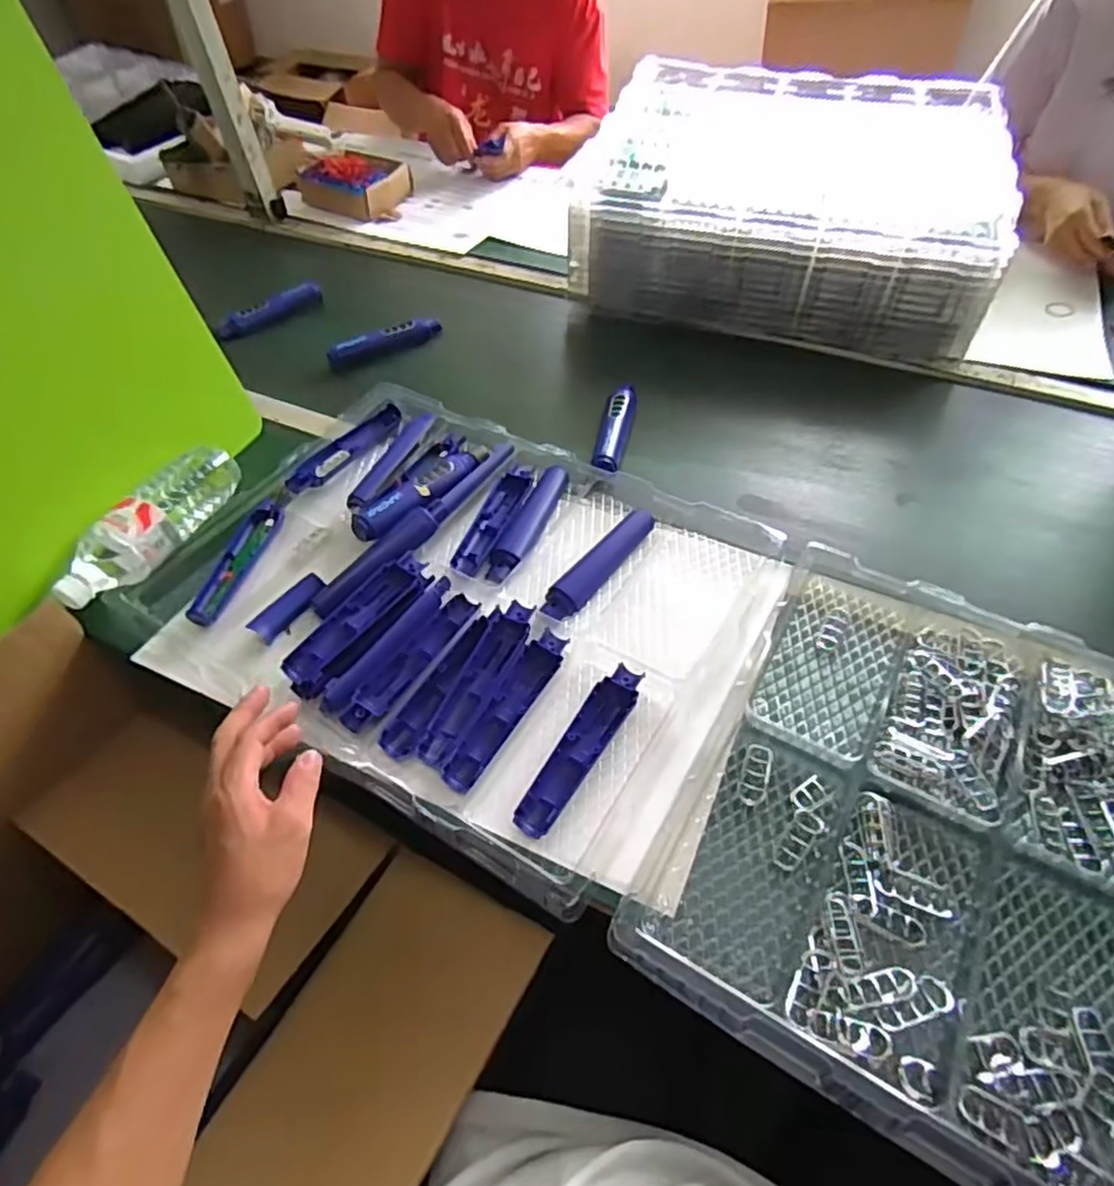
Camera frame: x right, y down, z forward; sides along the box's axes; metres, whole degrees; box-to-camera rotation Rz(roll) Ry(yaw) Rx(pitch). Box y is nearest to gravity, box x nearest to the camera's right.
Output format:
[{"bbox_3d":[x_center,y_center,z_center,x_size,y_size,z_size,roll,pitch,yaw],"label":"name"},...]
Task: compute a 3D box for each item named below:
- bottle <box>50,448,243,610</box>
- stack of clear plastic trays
[{"bbox_3d":[-0.438,-0.073,0.733,0.069,0.066,0.227,12,54,12],"label":"bottle"},{"bbox_3d":[0.356,-0.609,1.058,0.550,0.197,0.488,14,54,14],"label":"stack of clear plastic trays"}]

